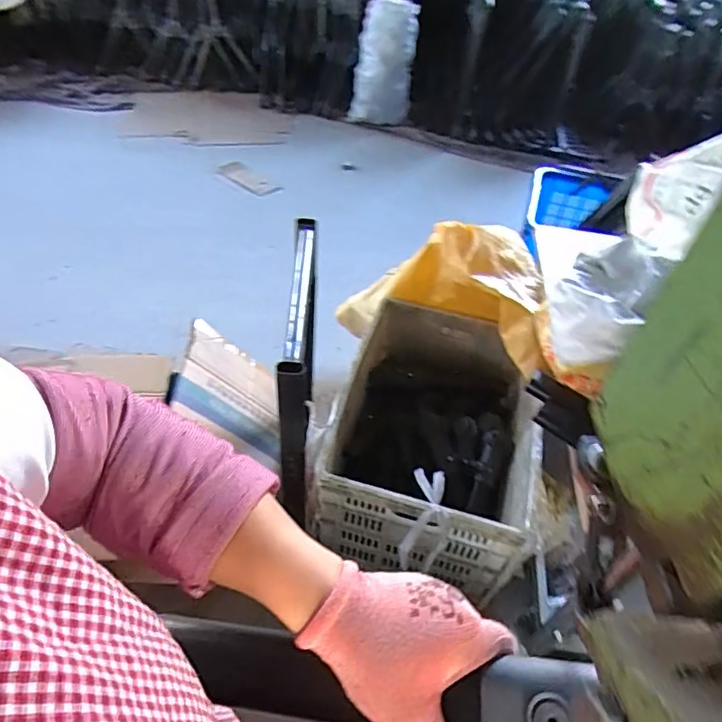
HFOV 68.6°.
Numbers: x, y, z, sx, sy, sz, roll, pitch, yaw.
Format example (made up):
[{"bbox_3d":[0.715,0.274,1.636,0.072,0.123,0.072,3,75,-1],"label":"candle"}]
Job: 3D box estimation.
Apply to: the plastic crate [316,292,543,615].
[{"bbox_3d":[0.194,0.183,1.409,0.475,0.280,0.645,14,46,8],"label":"plastic crate"}]

